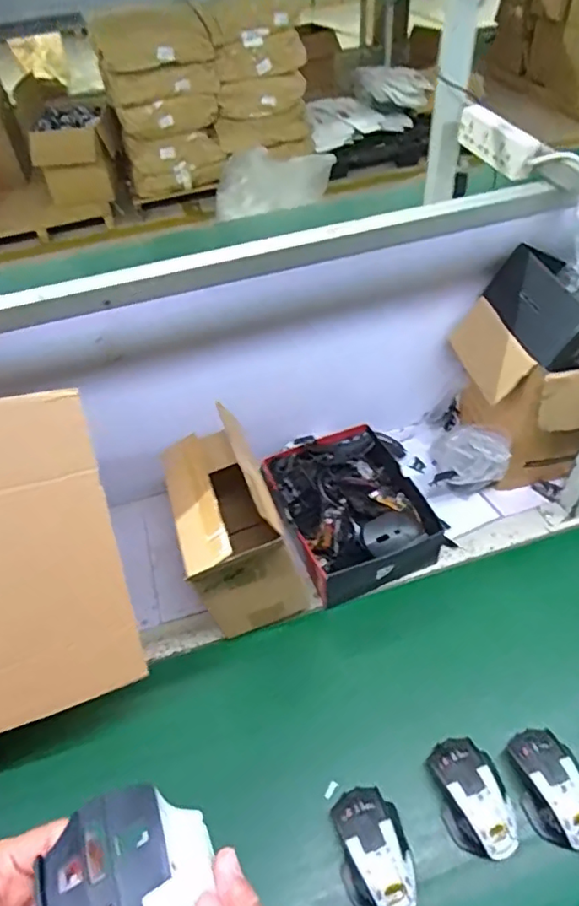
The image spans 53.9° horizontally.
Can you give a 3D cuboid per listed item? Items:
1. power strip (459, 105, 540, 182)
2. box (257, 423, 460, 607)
[{"bbox_3d":[0.316,-0.474,0.866,0.041,0.052,0.176,-15,48,-8],"label":"power strip"},{"bbox_3d":[0.091,0.080,0.882,0.202,0.093,0.258,-19,49,-12],"label":"box"}]

